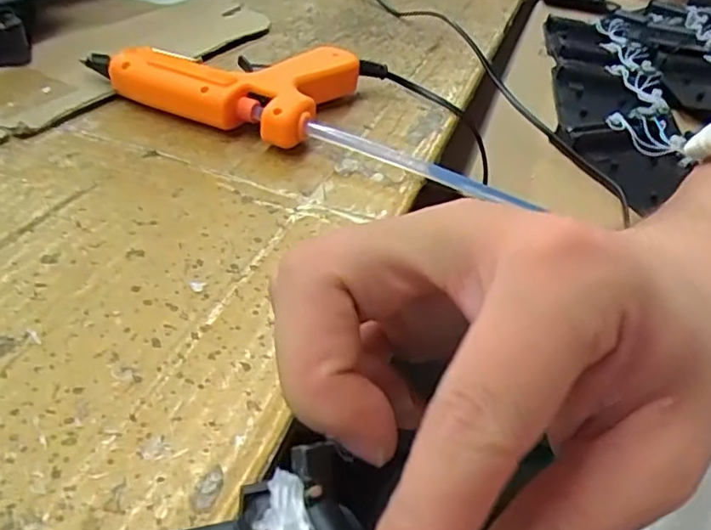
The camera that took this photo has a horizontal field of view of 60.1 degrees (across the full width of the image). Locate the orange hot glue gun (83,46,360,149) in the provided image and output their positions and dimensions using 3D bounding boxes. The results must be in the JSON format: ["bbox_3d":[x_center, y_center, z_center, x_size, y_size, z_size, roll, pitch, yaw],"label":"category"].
[{"bbox_3d":[-0.081,-0.116,0.366,0.142,0.028,0.102,17,38,10],"label":"orange hot glue gun"}]

